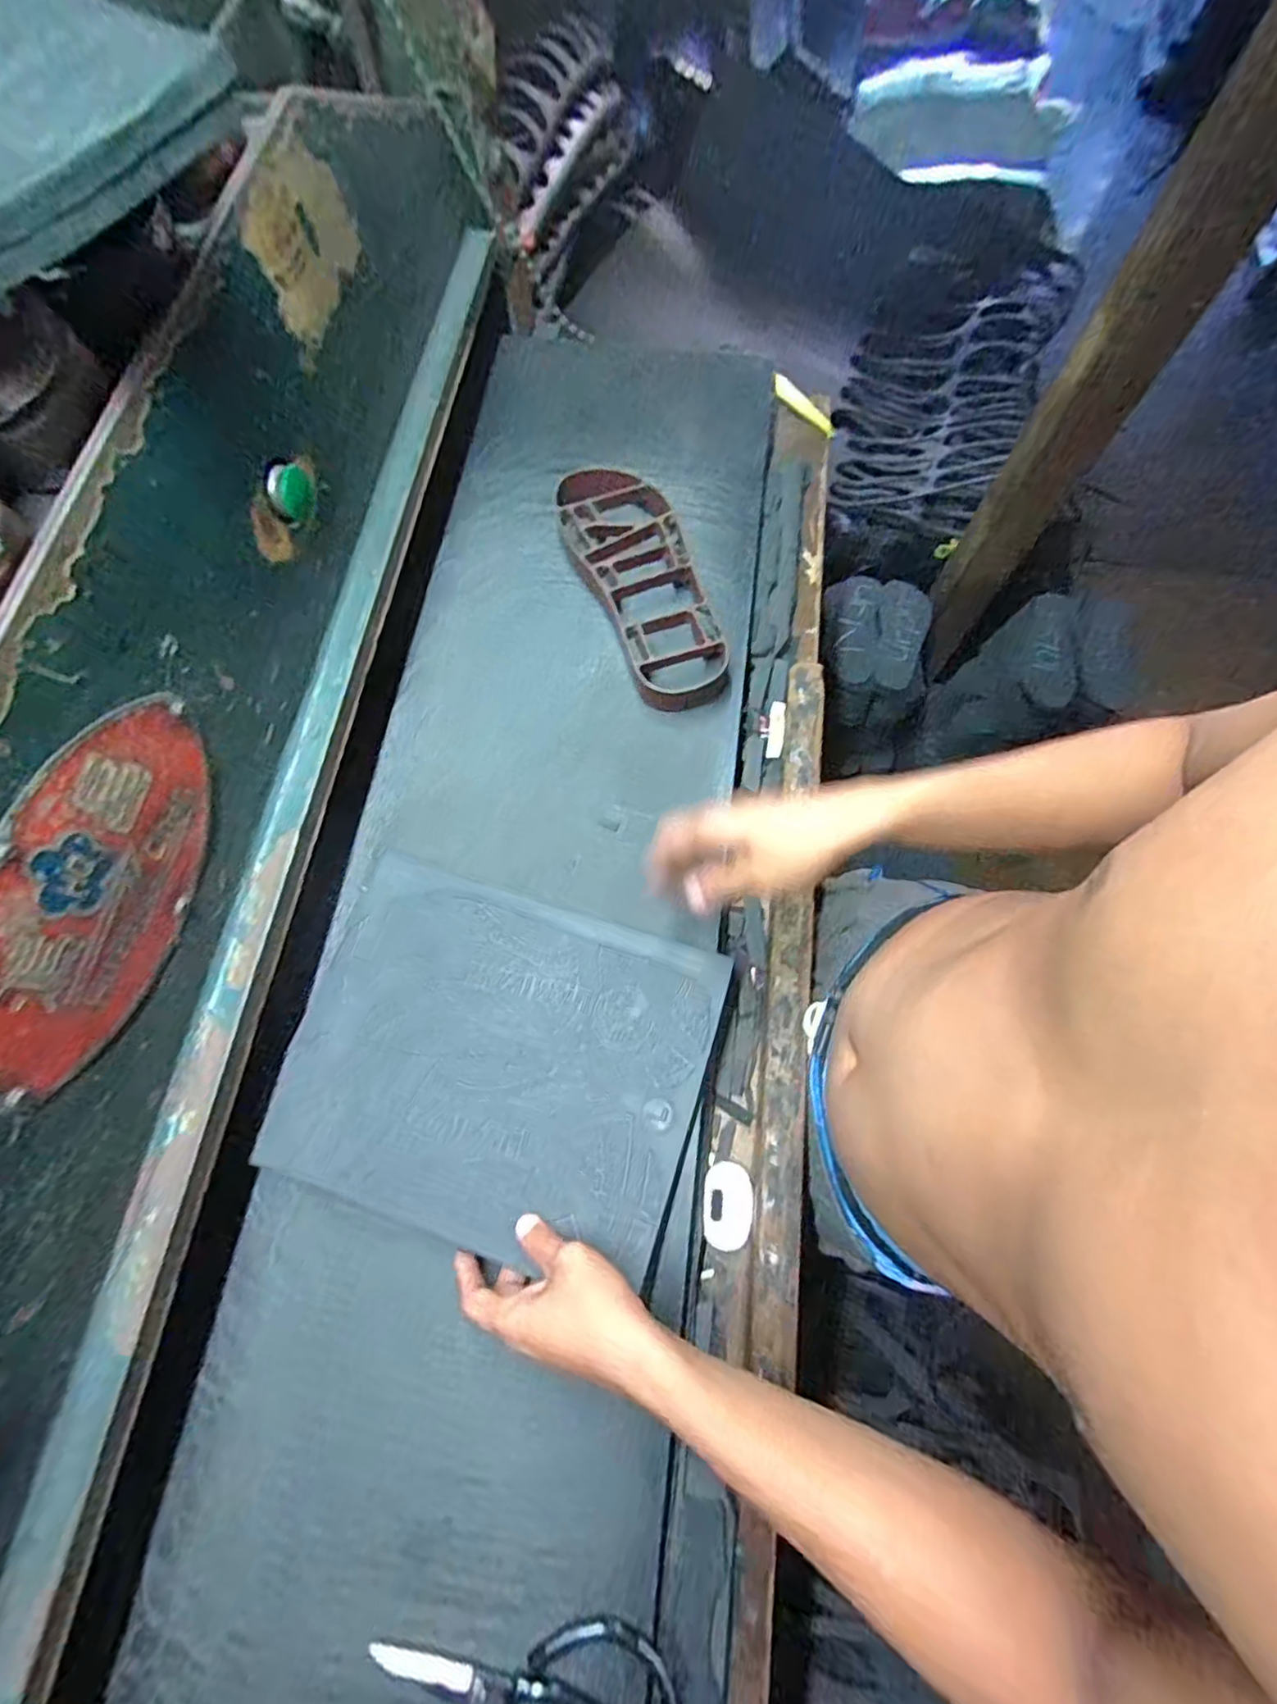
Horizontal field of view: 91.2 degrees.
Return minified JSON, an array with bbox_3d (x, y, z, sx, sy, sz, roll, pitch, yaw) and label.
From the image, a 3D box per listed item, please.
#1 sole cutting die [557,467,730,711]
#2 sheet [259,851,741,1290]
[{"bbox_3d":[0.002,-0.283,0.653,0.117,0.035,0.285,-19,72,-5],"label":"sole cutting die"},{"bbox_3d":[-0.116,0.163,0.510,0.325,0.012,0.262,16,69,8],"label":"sheet"}]

